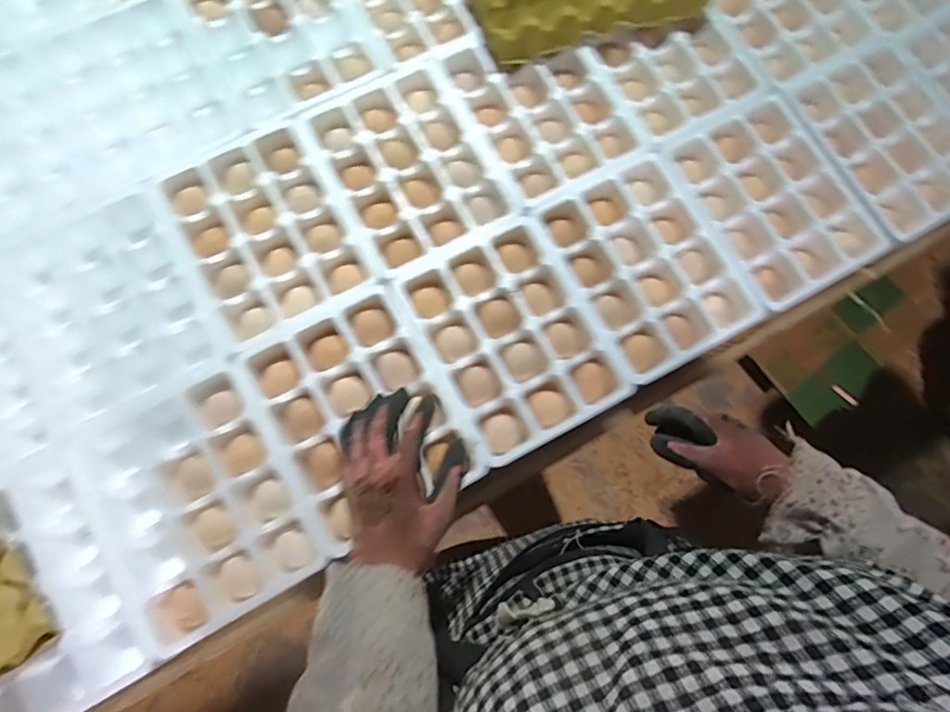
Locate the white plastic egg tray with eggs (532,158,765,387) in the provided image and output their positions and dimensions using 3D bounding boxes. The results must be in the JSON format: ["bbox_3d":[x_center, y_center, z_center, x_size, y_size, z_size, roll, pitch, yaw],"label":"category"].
[{"bbox_3d":[0.205,-0.106,0.657,0.195,0.053,0.250,-28,79,-7],"label":"white plastic egg tray with eggs"}]

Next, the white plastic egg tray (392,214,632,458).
[{"bbox_3d":[0.040,-0.018,0.627,0.183,0.065,0.237,-28,79,-7],"label":"white plastic egg tray"}]

